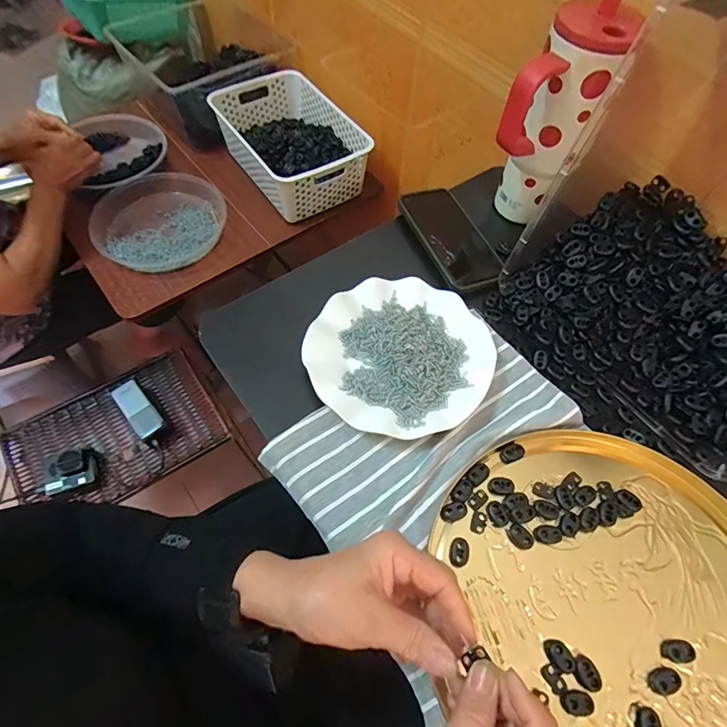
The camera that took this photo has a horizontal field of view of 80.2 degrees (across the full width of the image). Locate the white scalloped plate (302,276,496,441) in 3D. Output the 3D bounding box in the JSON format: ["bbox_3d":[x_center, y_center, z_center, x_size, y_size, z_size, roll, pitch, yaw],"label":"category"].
[{"bbox_3d":[0.036,-0.010,0.439,0.174,0.019,0.172,1,61,-2],"label":"white scalloped plate"}]

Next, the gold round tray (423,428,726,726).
[{"bbox_3d":[0.199,0.193,0.341,0.271,0.012,0.283,1,61,-2],"label":"gold round tray"}]

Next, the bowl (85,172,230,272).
[{"bbox_3d":[-0.368,-0.266,0.797,0.217,0.043,0.213,1,61,-2],"label":"bowl"}]

